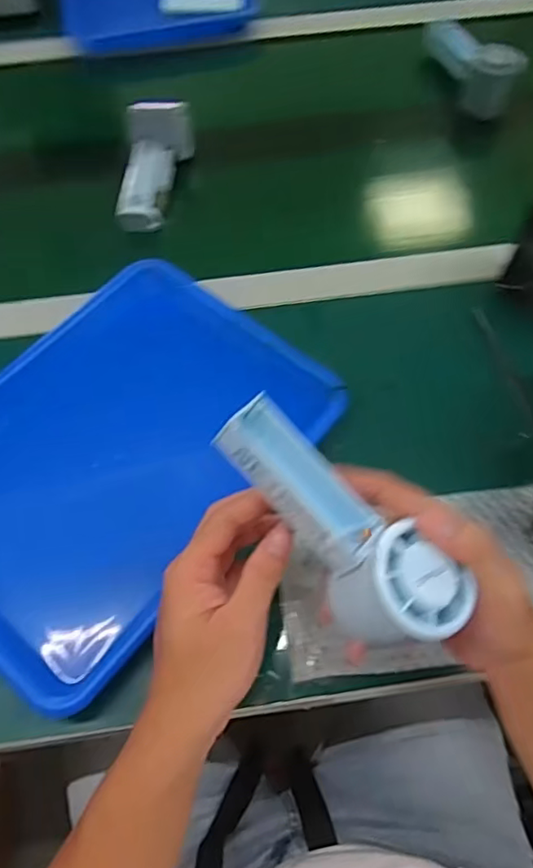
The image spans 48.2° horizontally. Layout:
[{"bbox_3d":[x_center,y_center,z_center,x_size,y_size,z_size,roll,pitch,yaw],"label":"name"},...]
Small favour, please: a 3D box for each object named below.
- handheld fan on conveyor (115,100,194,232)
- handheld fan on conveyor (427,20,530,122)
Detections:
[{"bbox_3d":[-0.122,-0.286,0.632,0.064,0.050,0.148,5,62,4],"label":"handheld fan on conveyor"},{"bbox_3d":[0.240,-0.438,0.713,0.041,0.070,0.155,-23,64,-10],"label":"handheld fan on conveyor"}]

